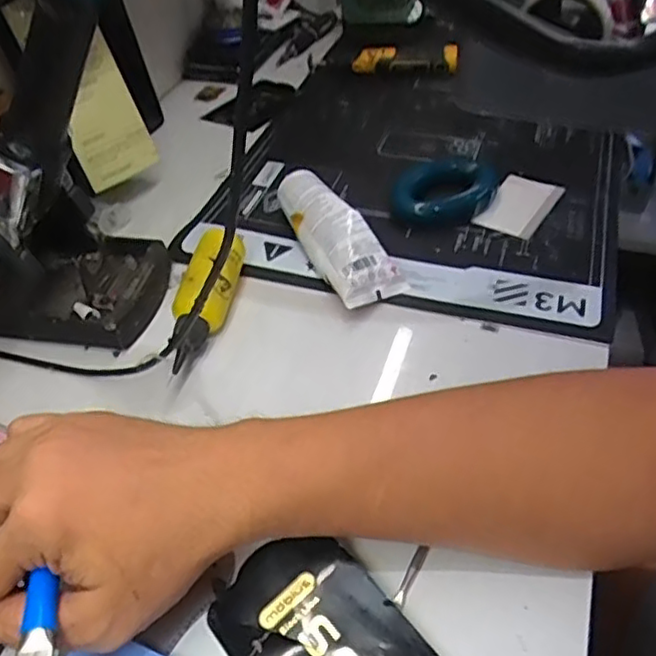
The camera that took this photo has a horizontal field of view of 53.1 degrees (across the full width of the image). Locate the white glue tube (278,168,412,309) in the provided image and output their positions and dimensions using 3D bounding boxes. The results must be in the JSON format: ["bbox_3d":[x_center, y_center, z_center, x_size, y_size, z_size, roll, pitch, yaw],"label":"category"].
[{"bbox_3d":[0.003,-0.074,0.509,0.051,0.037,0.149,-22,46,-17],"label":"white glue tube"}]

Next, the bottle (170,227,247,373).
[{"bbox_3d":[-0.084,-0.019,0.460,0.032,0.041,0.114,2,44,8],"label":"bottle"}]

